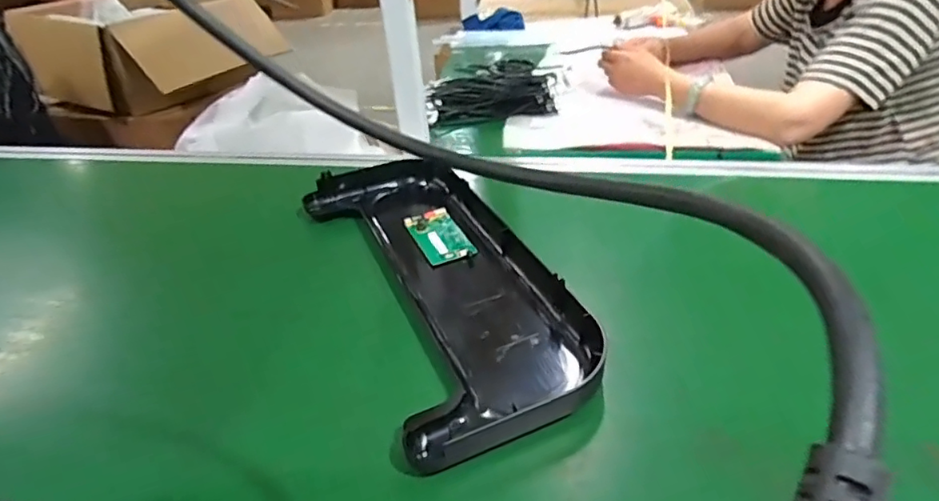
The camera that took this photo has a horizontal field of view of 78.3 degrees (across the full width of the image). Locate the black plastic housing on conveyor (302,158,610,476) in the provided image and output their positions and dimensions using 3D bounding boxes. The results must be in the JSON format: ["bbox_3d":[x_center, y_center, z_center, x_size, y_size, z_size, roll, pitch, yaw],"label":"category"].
[{"bbox_3d":[-0.030,0.015,0.673,0.226,0.036,0.481,-16,37,-17],"label":"black plastic housing on conveyor"}]

